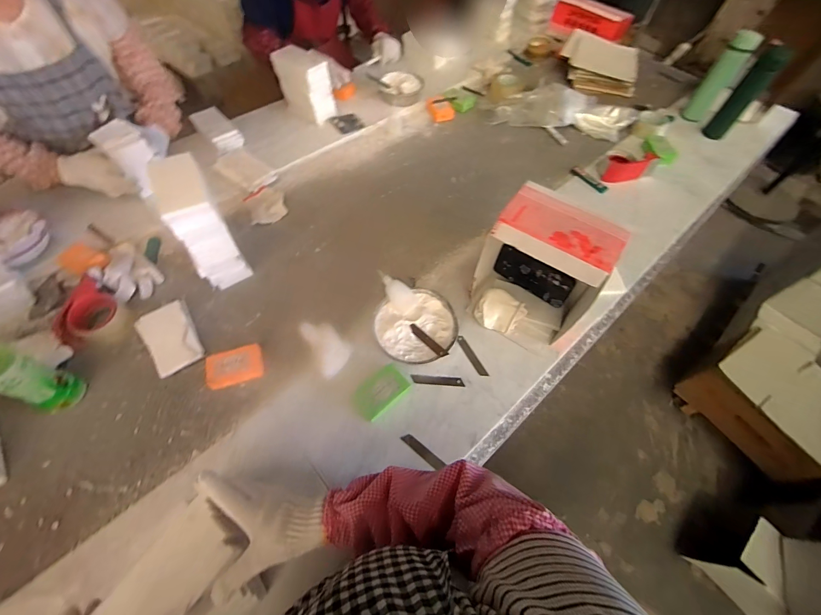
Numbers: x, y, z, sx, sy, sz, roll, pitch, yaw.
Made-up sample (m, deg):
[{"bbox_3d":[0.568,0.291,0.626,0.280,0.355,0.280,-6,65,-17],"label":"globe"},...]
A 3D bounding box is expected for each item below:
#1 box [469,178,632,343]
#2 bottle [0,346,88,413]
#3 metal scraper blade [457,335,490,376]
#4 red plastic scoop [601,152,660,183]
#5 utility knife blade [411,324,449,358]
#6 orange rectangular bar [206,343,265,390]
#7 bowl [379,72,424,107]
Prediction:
[{"bbox_3d":[0.239,-0.070,0.645,0.198,0.254,0.185,32,63,16],"label":"box"},{"bbox_3d":[-0.620,0.107,0.544,0.060,0.194,0.064,15,60,7],"label":"bottle"},{"bbox_3d":[0.121,0.096,0.686,0.017,0.004,0.093,-21,62,-21],"label":"metal scraper blade"},{"bbox_3d":[0.586,-0.375,0.949,0.126,0.055,0.063,-15,61,-11],"label":"red plastic scoop"},{"bbox_3d":[0.032,0.062,0.649,0.090,0.004,0.018,37,62,26],"label":"utility knife blade"},{"bbox_3d":[-0.327,0.108,0.647,0.098,0.021,0.065,-18,62,-11],"label":"orange rectangular bar"},{"bbox_3d":[-0.031,-0.711,1.129,0.142,0.045,0.139,1,60,0],"label":"bowl"}]

